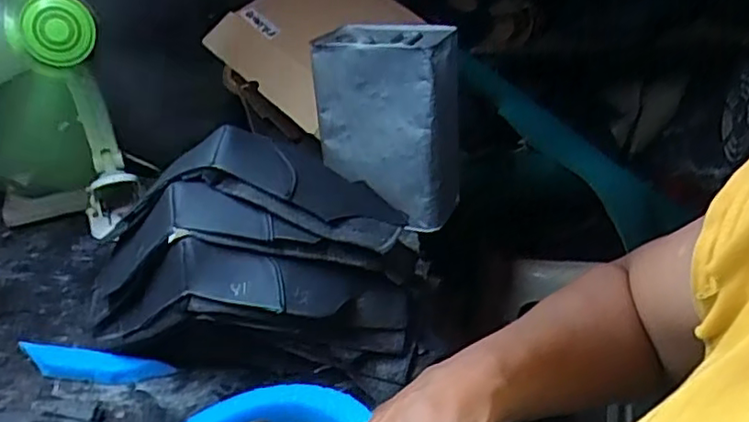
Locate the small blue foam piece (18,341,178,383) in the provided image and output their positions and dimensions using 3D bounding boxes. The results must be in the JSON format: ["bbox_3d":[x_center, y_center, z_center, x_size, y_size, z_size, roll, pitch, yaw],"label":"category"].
[{"bbox_3d":[-0.264,0.143,0.581,0.155,0.019,0.029,2,28,13],"label":"small blue foam piece"}]

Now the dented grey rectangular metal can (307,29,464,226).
[{"bbox_3d":[0.018,-0.107,0.771,0.150,0.221,0.113,7,29,22],"label":"dented grey rectangular metal can"}]

